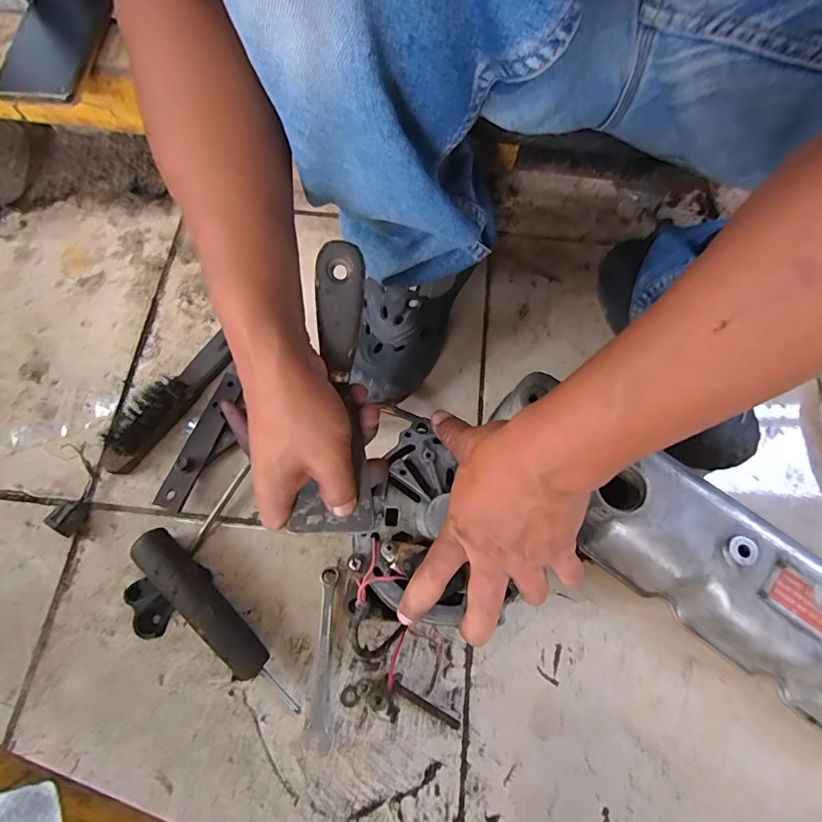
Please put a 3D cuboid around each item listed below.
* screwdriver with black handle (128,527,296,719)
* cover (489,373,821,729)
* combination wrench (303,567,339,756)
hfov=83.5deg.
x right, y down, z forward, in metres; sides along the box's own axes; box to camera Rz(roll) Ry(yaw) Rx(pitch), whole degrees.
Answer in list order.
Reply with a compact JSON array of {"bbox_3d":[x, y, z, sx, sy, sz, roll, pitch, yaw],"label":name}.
[{"bbox_3d":[-0.184,0.197,0.432,0.037,0.040,0.207,-41,76,-15],"label":"screwdriver with black handle"},{"bbox_3d":[0.274,0.140,0.439,0.466,0.086,0.108,37,72,11],"label":"cover"},{"bbox_3d":[-0.082,0.230,0.435,0.021,0.007,0.153,3,69,-1],"label":"combination wrench"}]

